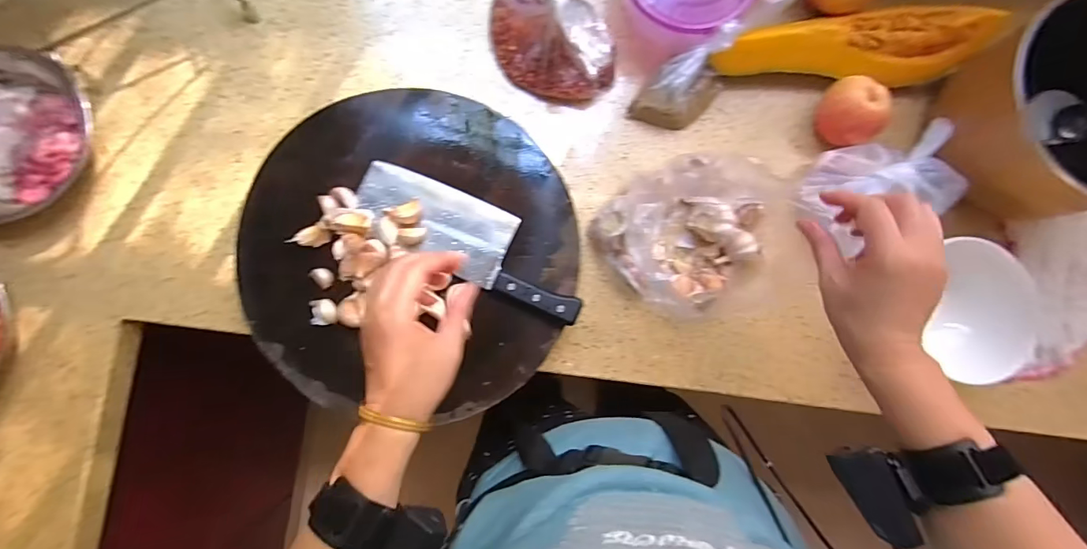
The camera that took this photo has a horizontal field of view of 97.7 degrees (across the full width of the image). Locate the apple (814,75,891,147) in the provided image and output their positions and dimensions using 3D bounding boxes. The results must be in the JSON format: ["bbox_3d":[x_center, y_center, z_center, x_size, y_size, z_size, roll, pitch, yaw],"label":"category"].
[{"bbox_3d":[0.372,-0.197,0.577,0.063,0.068,0.078,-32,88,-5],"label":"apple"}]

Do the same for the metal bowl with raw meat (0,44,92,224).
[{"bbox_3d":[-0.599,-0.149,0.524,0.185,0.057,0.164,-17,87,-4],"label":"metal bowl with raw meat"}]

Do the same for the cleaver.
[{"bbox_3d":[-0.076,-0.040,0.521,0.269,0.022,0.084,27,85,-1],"label":"cleaver"}]

